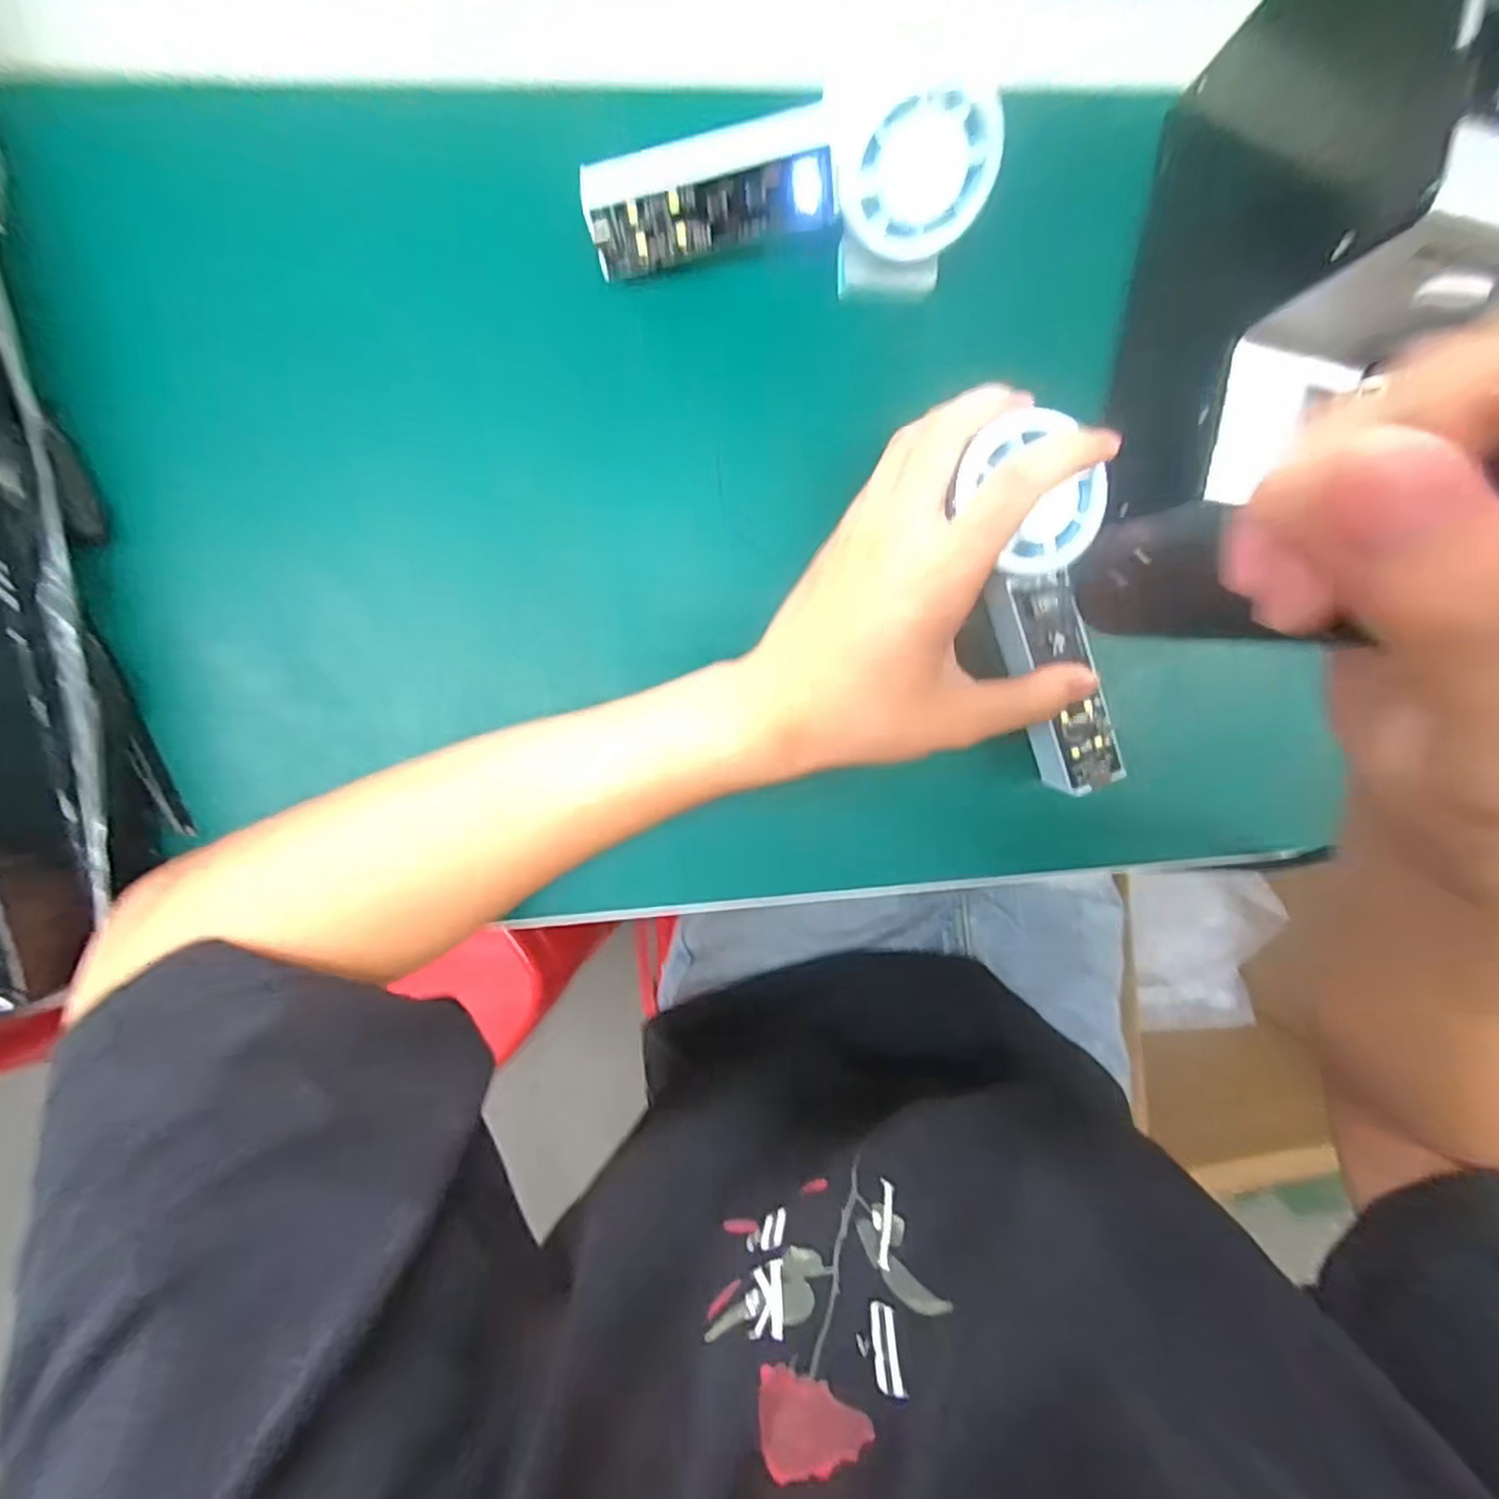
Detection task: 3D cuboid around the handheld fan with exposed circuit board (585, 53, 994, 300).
[{"bbox_3d":[0.015,-0.205,0.269,0.149,0.065,0.040,-7,95,-5],"label":"handheld fan with exposed circuit board"}]

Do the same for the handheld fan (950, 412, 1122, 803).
[{"bbox_3d":[0.119,-0.053,0.287,0.043,0.030,0.150,-22,113,-3],"label":"handheld fan"}]

